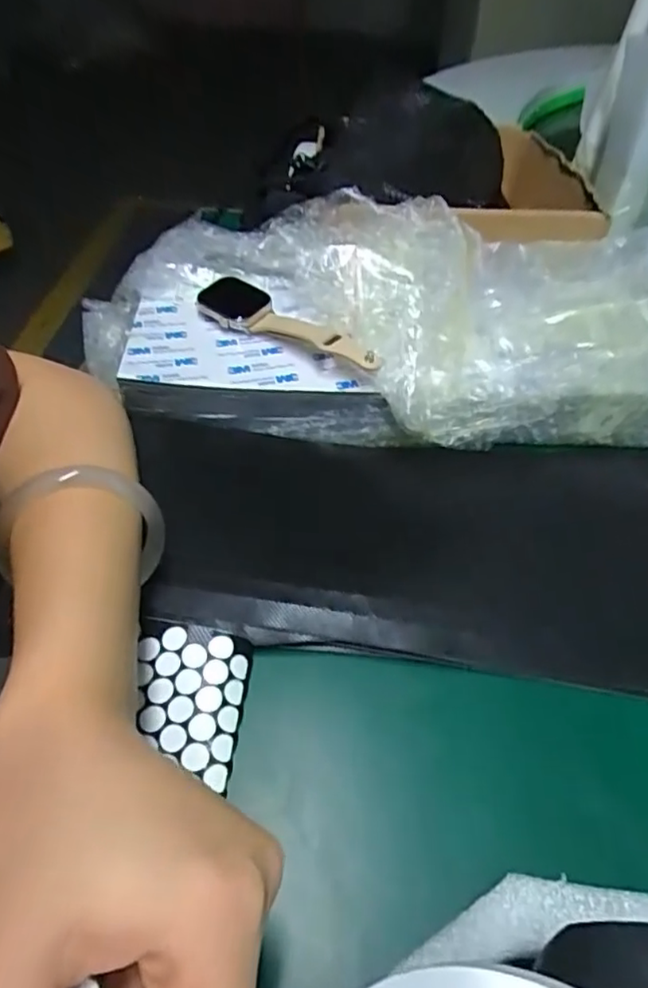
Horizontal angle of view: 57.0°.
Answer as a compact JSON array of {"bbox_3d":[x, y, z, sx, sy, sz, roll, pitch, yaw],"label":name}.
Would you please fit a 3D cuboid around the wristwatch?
[{"bbox_3d":[-0.019,-0.102,0.356,0.126,0.014,0.036,25,48,18],"label":"wristwatch"}]

